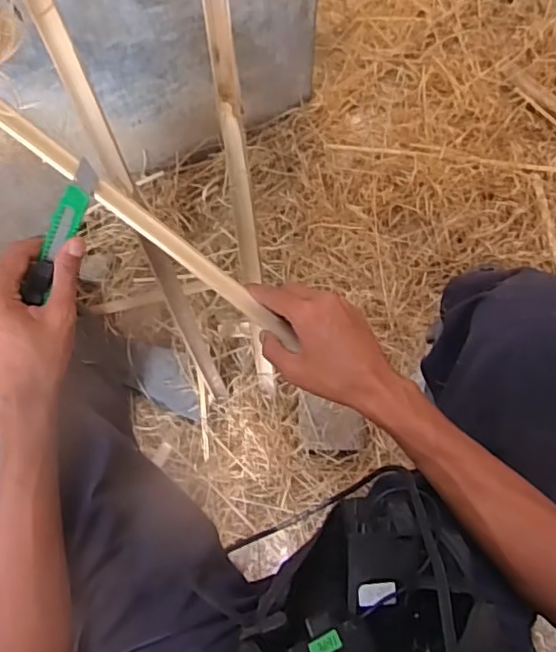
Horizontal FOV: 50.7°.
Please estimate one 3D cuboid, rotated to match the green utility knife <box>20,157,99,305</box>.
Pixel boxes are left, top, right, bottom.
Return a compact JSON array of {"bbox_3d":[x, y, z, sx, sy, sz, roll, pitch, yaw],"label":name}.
[{"bbox_3d":[-0.183,-0.080,0.496,0.022,0.017,0.123,27,95,7],"label":"green utility knife"}]

